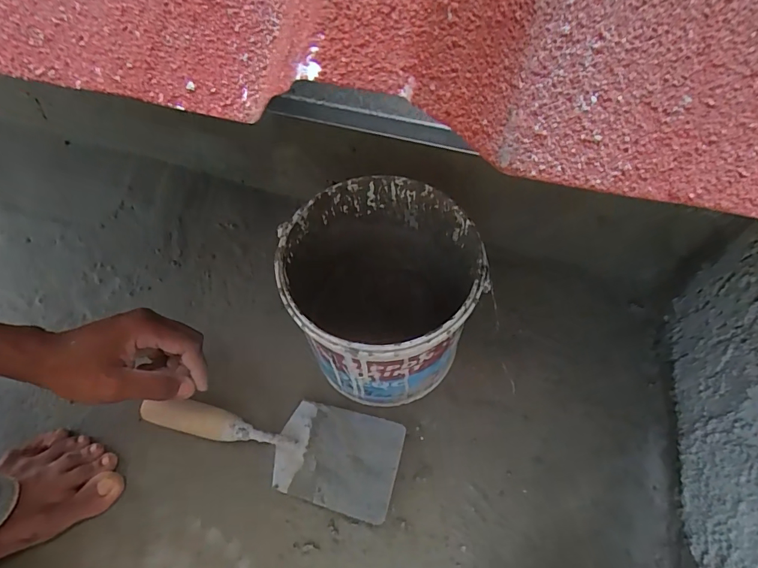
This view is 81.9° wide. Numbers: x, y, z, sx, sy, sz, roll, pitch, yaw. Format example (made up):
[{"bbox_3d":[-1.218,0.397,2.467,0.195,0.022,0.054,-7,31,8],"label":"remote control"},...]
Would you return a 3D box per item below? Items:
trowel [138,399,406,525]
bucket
[{"bbox_3d":[-0.116,0.164,0.471,0.277,0.052,0.093,14,63,10],"label":"trowel"},{"bbox_3d":[0.004,0.018,0.462,0.176,0.187,0.177,-1,62,2],"label":"bucket"}]

